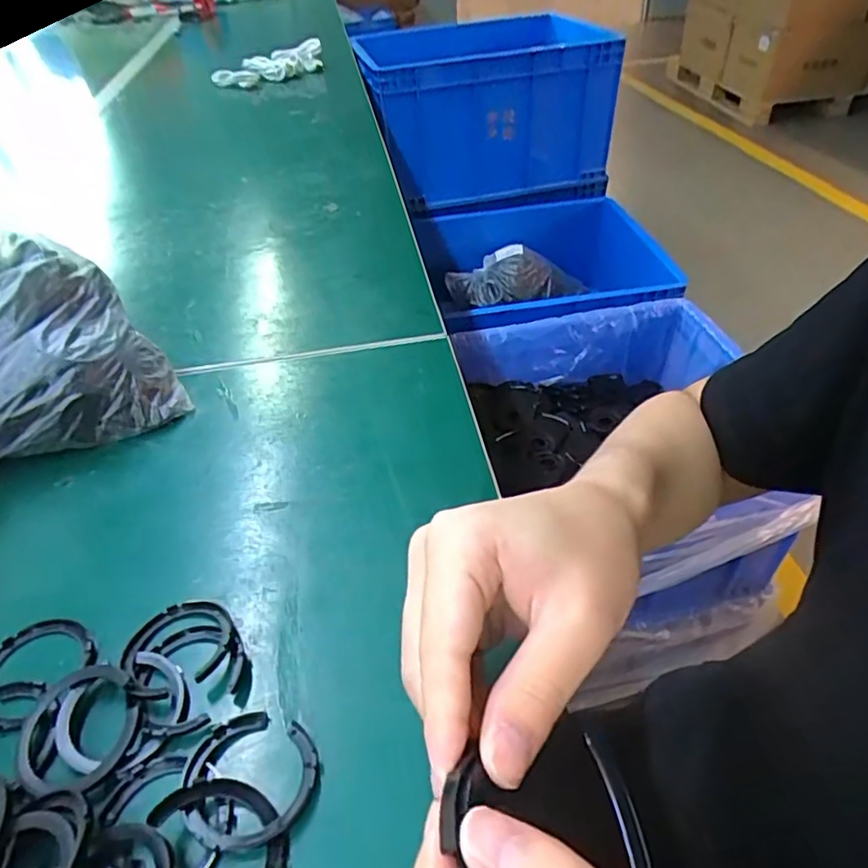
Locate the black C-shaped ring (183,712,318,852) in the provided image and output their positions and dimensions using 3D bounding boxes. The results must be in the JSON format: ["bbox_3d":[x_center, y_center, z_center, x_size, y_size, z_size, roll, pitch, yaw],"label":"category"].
[{"bbox_3d":[-0.072,0.135,0.236,0.050,0.007,0.049,-1,43,1],"label":"black C-shaped ring"}]

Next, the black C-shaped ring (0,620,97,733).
[{"bbox_3d":[-0.187,0.108,0.275,0.044,0.004,0.050,25,50,27],"label":"black C-shaped ring"}]

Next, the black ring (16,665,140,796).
[{"bbox_3d":[-0.148,0.123,0.249,0.048,0.011,0.049,-1,43,1],"label":"black ring"}]

